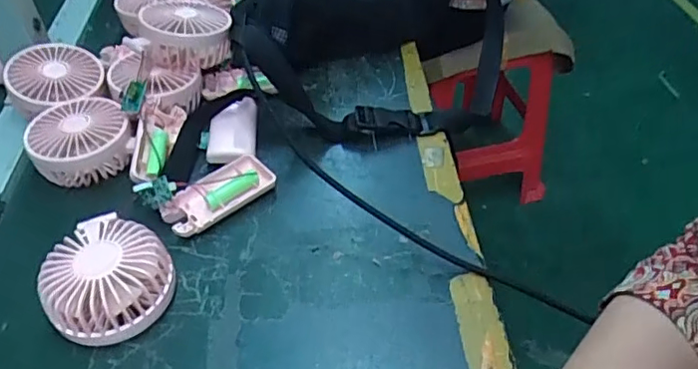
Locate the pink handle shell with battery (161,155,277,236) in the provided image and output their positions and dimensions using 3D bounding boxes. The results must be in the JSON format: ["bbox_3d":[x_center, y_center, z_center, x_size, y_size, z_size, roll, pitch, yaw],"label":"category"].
[{"bbox_3d":[-0.109,0.009,0.471,0.092,0.021,0.044,-31,51,-25],"label":"pink handle shell with battery"}]

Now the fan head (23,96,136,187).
[{"bbox_3d":[-0.239,-0.040,0.501,0.084,0.037,0.079,-2,45,2],"label":"fan head"}]

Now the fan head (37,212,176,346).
[{"bbox_3d":[-0.172,0.068,0.399,0.086,0.047,0.084,-2,45,2],"label":"fan head"}]

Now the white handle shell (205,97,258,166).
[{"bbox_3d":[-0.109,-0.049,0.526,0.041,0.018,0.078,-4,45,0],"label":"white handle shell"}]

